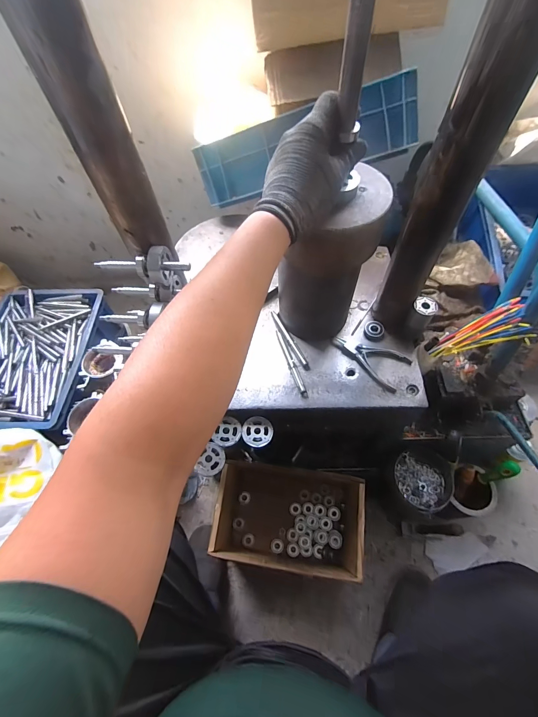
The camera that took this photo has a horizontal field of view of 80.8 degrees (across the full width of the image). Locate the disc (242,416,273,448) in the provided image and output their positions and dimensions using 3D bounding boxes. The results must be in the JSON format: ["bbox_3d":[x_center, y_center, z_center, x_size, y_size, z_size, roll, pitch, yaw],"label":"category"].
[{"bbox_3d":[-0.019,0.125,0.542,0.050,0.012,0.056,6,60,6],"label":"disc"}]

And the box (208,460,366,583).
[{"bbox_3d":[0.046,0.359,0.739,0.303,0.185,0.217,6,60,6],"label":"box"}]

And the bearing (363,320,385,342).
[{"bbox_3d":[0.196,-0.053,0.585,0.036,0.011,0.041,19,62,14],"label":"bearing"}]

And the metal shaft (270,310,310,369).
[{"bbox_3d":[0.038,-0.036,0.583,0.013,0.012,0.139,-23,61,-11],"label":"metal shaft"}]

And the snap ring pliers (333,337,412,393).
[{"bbox_3d":[0.174,-0.003,0.555,0.132,0.012,0.069,33,66,20],"label":"snap ring pliers"}]

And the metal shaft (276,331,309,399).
[{"bbox_3d":[0.038,0.005,0.552,0.012,0.013,0.137,-17,60,-7],"label":"metal shaft"}]

